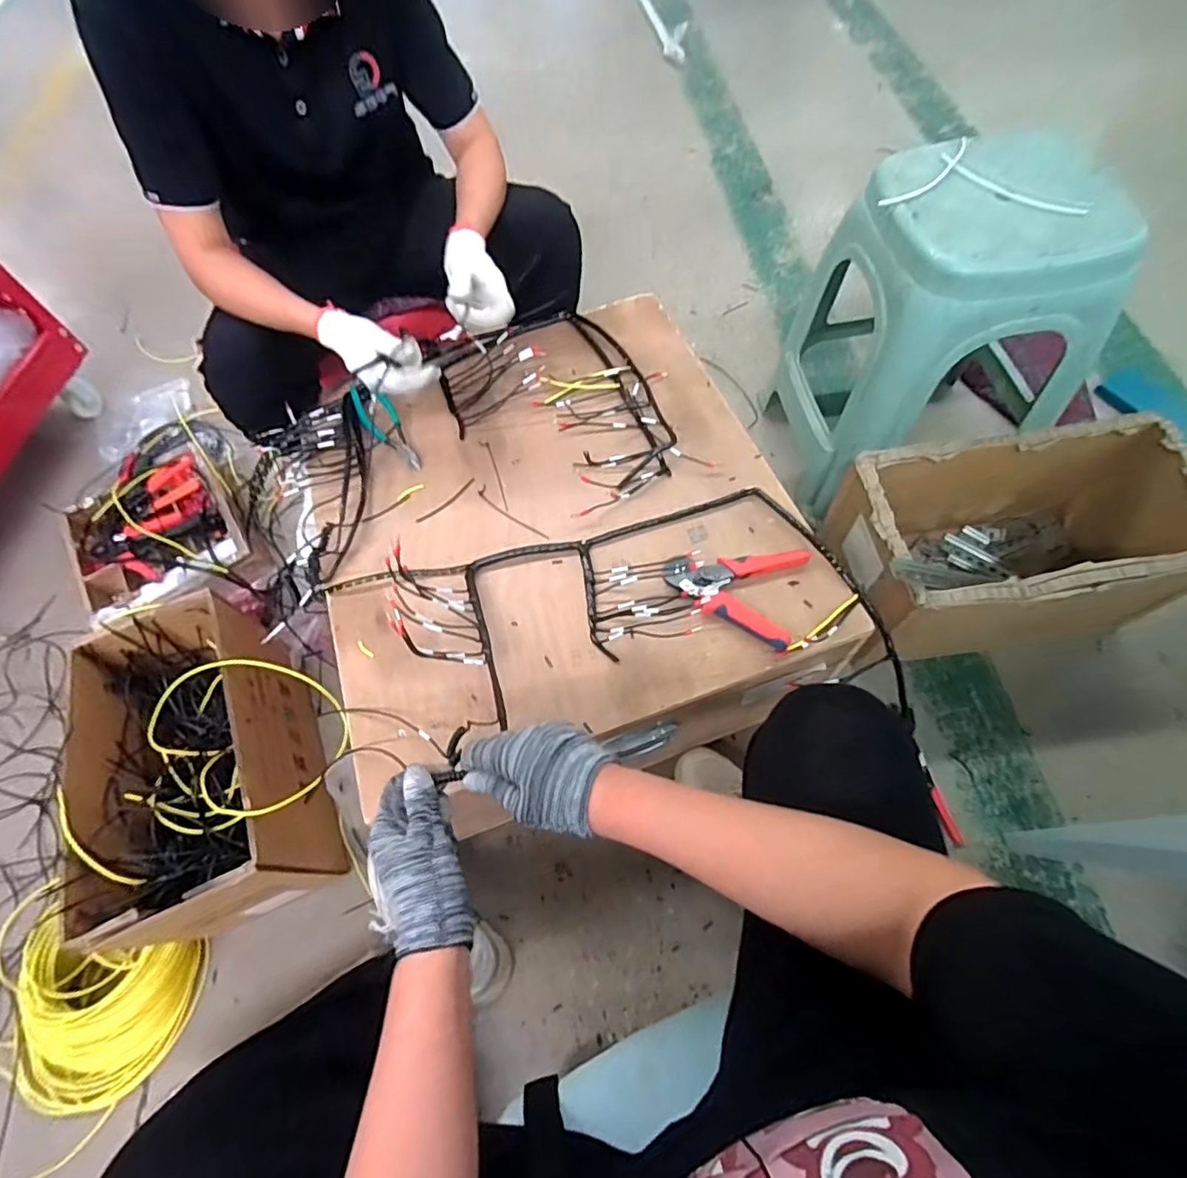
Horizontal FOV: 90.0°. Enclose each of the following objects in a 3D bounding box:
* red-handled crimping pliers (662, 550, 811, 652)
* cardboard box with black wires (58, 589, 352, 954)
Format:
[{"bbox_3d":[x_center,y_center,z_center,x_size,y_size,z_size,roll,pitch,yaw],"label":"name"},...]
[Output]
[{"bbox_3d":[0.167,-0.011,0.716,0.159,0.023,0.133,15,64,12],"label":"red-handled crimping pliers"},{"bbox_3d":[-0.528,0.240,0.842,0.243,0.236,0.402,-22,63,-7],"label":"cardboard box with black wires"}]

